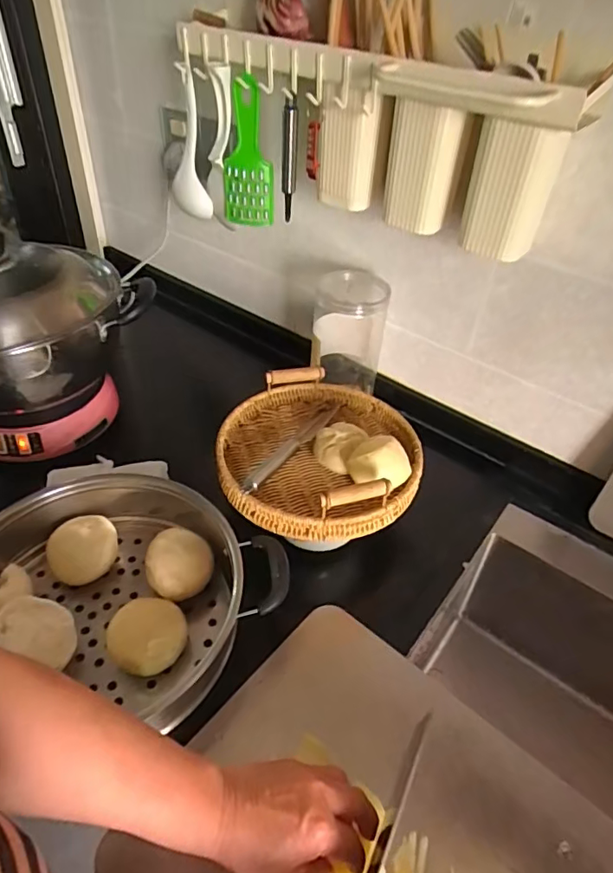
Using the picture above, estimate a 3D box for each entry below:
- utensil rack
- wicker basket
[{"bbox_3d":[0.046,-0.337,0.591,0.475,0.157,0.077,31,48,26],"label":"utensil rack"},{"bbox_3d":[0.016,0.007,0.606,0.224,0.064,0.227,3,42,-2],"label":"wicker basket"}]

